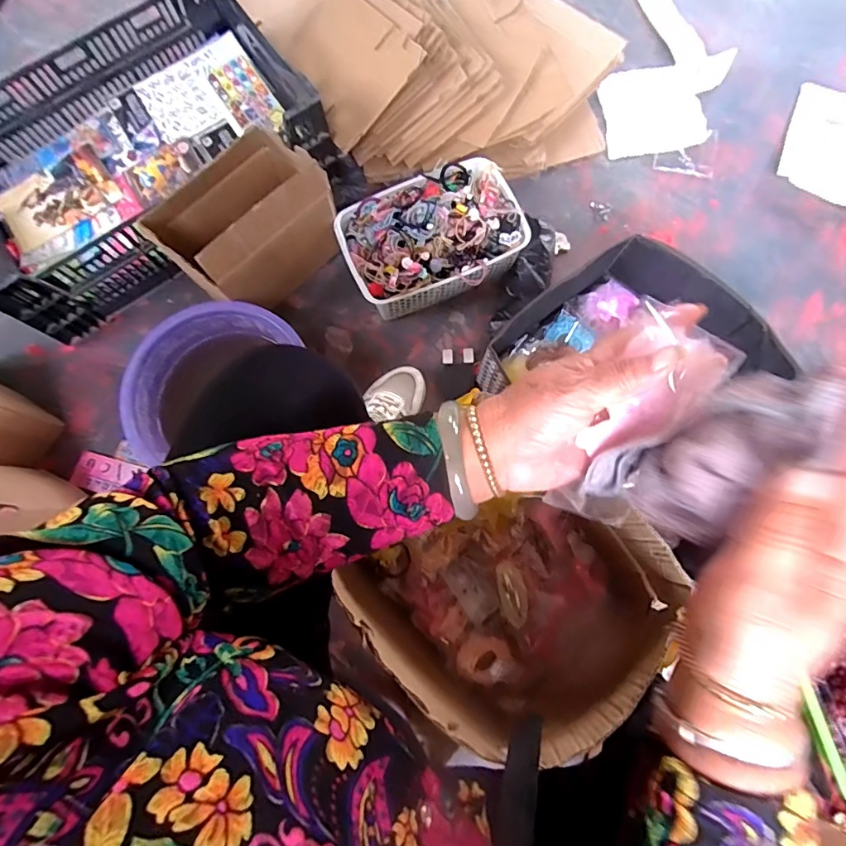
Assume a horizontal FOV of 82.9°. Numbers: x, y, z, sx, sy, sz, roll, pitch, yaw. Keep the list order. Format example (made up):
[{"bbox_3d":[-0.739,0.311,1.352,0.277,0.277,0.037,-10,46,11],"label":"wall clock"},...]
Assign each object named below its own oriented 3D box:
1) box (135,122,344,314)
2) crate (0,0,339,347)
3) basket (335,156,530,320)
[{"bbox_3d":[-0.273,-0.304,0.772,0.256,0.203,0.137,-38,79,-8],"label":"box"},{"bbox_3d":[-0.502,-0.460,0.836,0.588,0.176,0.393,-37,79,-7],"label":"crate"},{"bbox_3d":[0.016,-0.315,0.819,0.290,0.131,0.205,-16,77,-2],"label":"basket"}]

